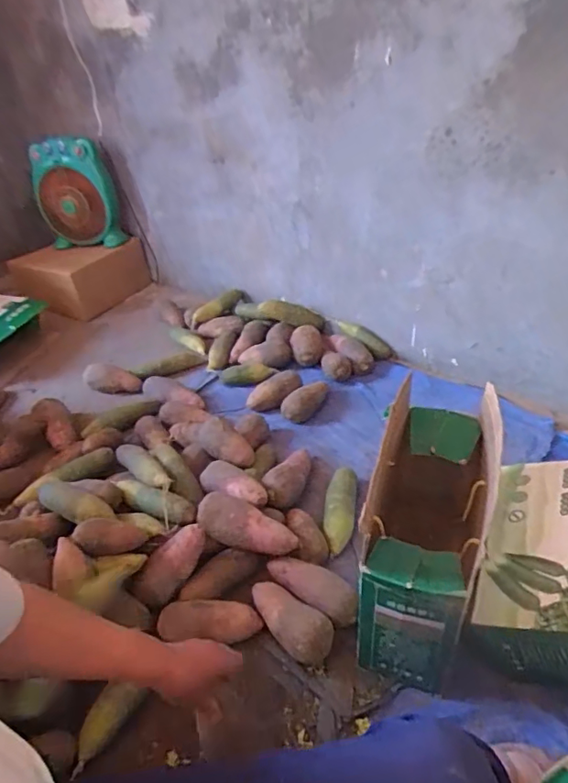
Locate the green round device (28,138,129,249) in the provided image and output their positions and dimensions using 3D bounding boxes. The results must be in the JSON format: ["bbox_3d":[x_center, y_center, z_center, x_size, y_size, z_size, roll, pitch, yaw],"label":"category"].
[{"bbox_3d":[-0.608,-0.560,1.494,0.235,0.310,0.071,-3,50,1],"label":"green round device"}]

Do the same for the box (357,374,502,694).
[{"bbox_3d":[0.234,0.219,0.859,0.168,0.384,0.375,7,37,15],"label":"box"}]

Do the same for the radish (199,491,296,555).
[{"bbox_3d":[-0.068,0.247,0.966,0.187,0.074,0.073,19,40,10],"label":"radish"}]

